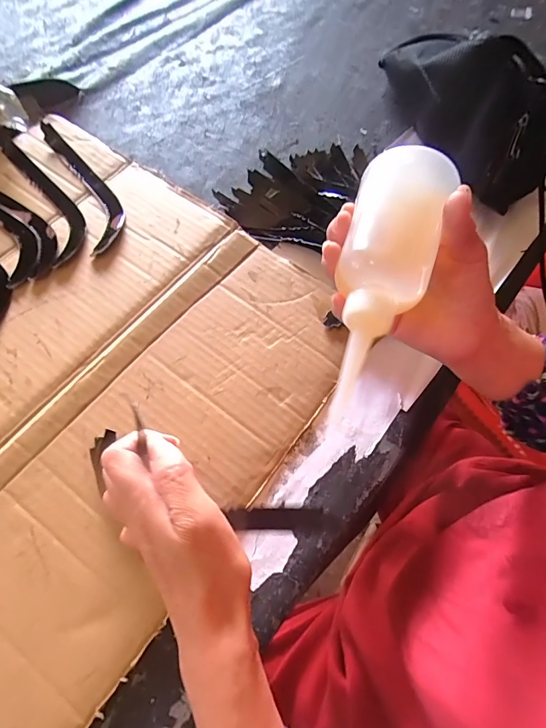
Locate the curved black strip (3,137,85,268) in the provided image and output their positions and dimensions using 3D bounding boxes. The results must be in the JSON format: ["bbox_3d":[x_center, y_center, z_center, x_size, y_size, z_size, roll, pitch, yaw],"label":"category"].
[{"bbox_3d":[-0.247,-0.186,0.424,0.046,0.007,0.195,-28,70,-13],"label":"curved black strip"}]

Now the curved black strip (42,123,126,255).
[{"bbox_3d":[-0.208,-0.203,0.431,0.048,0.009,0.199,-25,69,-12],"label":"curved black strip"}]

